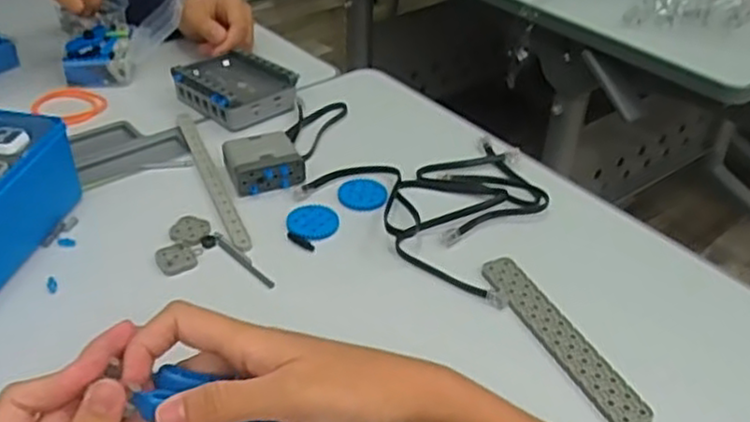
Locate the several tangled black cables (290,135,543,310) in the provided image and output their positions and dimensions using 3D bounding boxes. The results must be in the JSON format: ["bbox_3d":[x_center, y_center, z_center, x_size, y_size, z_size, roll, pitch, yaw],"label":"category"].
[{"bbox_3d":[0.061,-0.016,0.571,0.180,0.010,0.167,27,43,29],"label":"several tangled black cables"}]

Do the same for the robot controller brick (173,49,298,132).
[{"bbox_3d":[-0.131,-0.119,0.674,0.080,0.028,0.108,-29,47,-36],"label":"robot controller brick"}]

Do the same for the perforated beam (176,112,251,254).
[{"bbox_3d":[-0.135,-0.031,0.581,0.014,0.005,0.197,-13,39,-21],"label":"perforated beam"}]

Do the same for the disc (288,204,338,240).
[{"bbox_3d":[-0.047,0.007,0.539,0.038,0.004,0.039,2,36,-1],"label":"disc"}]

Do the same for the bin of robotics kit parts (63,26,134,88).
[{"bbox_3d":[-0.279,-0.157,0.721,0.063,0.031,0.067,-8,38,-14],"label":"bin of robotics kit parts"}]

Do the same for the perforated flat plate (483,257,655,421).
[{"bbox_3d":[0.118,0.079,0.457,0.026,0.004,0.149,-15,40,-22],"label":"perforated flat plate"}]

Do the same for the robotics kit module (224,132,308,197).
[{"bbox_3d":[-0.091,-0.041,0.581,0.057,0.020,0.051,-13,39,-20],"label":"robotics kit module"}]

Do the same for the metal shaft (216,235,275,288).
[{"bbox_3d":[-0.092,0.035,0.503,0.007,0.004,0.063,-29,47,-35],"label":"metal shaft"}]

